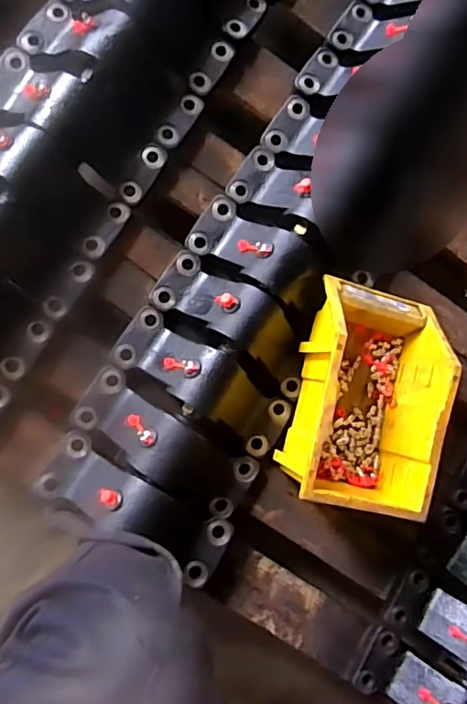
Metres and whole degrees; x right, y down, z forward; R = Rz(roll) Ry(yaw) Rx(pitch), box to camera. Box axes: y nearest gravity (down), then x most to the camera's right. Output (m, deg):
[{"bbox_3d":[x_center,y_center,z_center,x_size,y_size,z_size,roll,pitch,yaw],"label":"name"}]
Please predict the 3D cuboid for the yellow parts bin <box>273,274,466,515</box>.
[{"bbox_3d":[0.158,0.050,0.643,0.151,0.139,0.245,15,84,-8],"label":"yellow parts bin"}]

